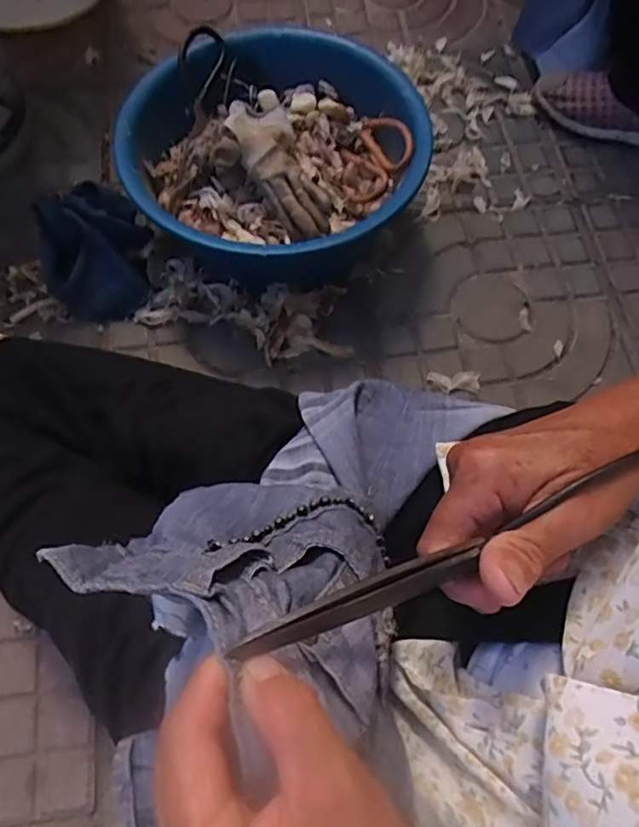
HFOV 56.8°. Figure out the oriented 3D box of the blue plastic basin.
[{"bbox_3d":[-0.047,-0.286,0.678,0.313,0.109,0.302,1,66,-2],"label":"blue plastic basin"}]

